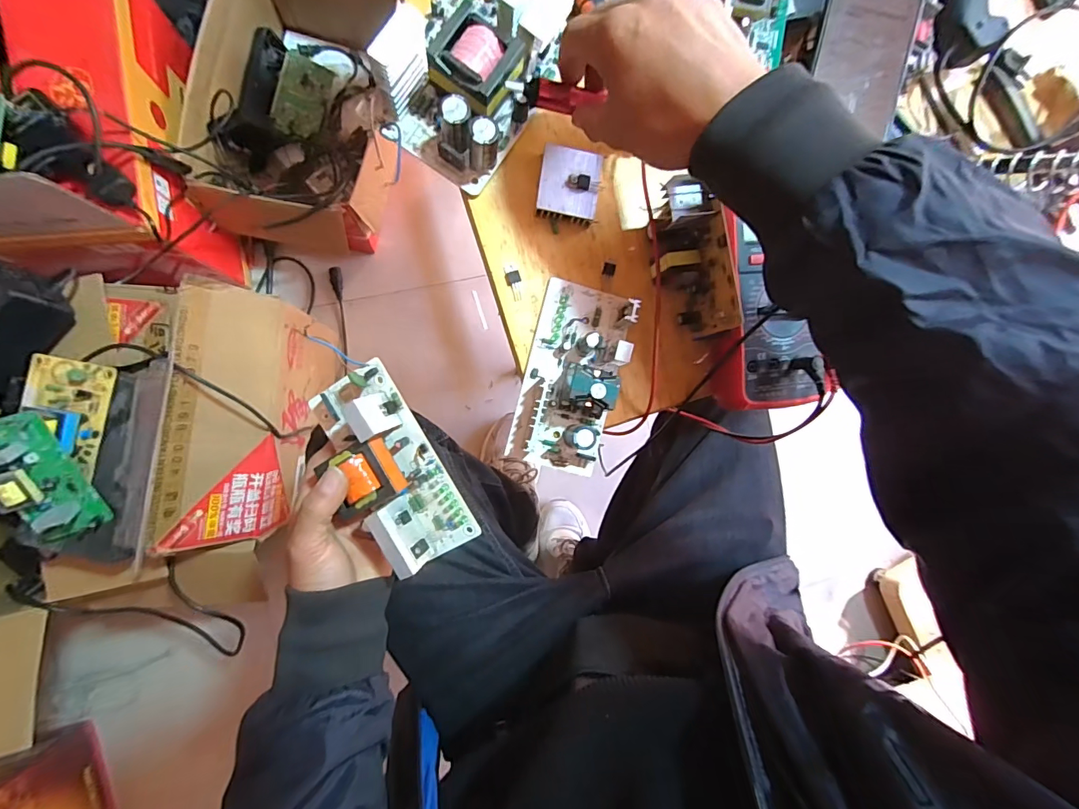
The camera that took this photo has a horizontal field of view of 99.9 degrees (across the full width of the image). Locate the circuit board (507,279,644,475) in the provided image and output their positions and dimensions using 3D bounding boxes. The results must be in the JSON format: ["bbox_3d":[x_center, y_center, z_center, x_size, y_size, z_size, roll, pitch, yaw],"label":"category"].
[{"bbox_3d":[0.028,-0.023,0.345,0.069,0.042,0.145,15,86,-8],"label":"circuit board"}]

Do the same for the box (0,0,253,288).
[{"bbox_3d":[-0.679,-0.395,0.627,0.328,0.361,0.420,-4,89,-9],"label":"box"}]

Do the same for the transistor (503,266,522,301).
[{"bbox_3d":[-0.019,-0.097,0.362,0.013,0.006,0.028,-13,90,-9],"label":"transistor"}]

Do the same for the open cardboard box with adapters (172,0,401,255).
[{"bbox_3d":[-0.393,-0.489,0.768,0.269,0.183,0.434,5,88,-8],"label":"open cardboard box with adapters"}]

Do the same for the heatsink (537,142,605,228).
[{"bbox_3d":[0.024,-0.175,0.362,0.047,0.015,0.053,9,87,-8],"label":"heatsink"}]

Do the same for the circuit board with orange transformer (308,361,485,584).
[{"bbox_3d":[-0.122,0.053,0.353,0.075,0.048,0.165,-31,92,13],"label":"circuit board with orange transformer"}]

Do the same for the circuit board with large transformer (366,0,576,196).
[{"bbox_3d":[-0.048,-0.260,0.339,0.105,0.050,0.157,30,84,-7],"label":"circuit board with large transformer"}]

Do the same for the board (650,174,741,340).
[{"bbox_3d":[0.114,-0.111,0.351,0.040,0.057,0.117,-10,90,-9],"label":"board"}]

